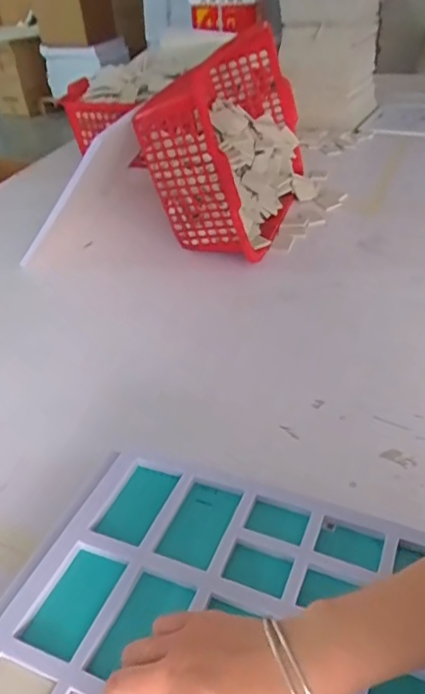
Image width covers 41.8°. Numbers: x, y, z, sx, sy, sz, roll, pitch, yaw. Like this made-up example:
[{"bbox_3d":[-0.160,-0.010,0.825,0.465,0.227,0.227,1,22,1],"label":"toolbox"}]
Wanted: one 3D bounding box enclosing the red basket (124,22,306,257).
[{"bbox_3d":[0.036,-0.412,1.141,0.229,0.324,0.473,8,39,15],"label":"red basket"}]

